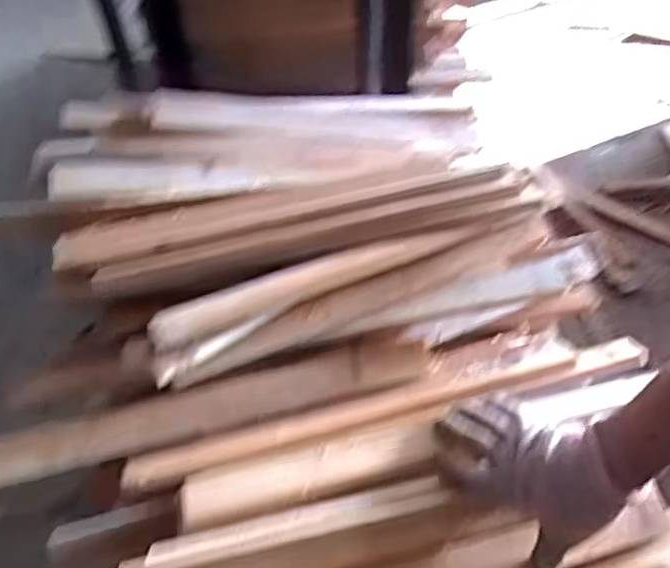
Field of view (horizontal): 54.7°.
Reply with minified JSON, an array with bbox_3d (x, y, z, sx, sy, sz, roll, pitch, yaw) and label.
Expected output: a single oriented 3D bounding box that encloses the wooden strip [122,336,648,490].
[{"bbox_3d":[0.066,0.130,0.695,0.568,0.016,0.043,-12,49,-8],"label":"wooden strip"}]

